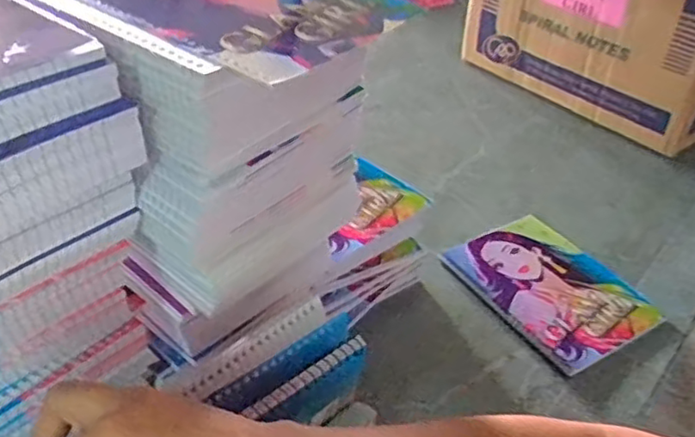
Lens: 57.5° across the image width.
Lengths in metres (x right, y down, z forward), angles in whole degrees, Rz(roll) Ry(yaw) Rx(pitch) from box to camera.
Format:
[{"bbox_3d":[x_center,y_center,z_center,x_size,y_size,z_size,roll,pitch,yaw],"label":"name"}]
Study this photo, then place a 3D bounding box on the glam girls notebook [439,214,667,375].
[{"bbox_3d":[0.220,0.071,0.695,0.154,0.013,0.197,-20,44,-27],"label":"glam girls notebook"}]

